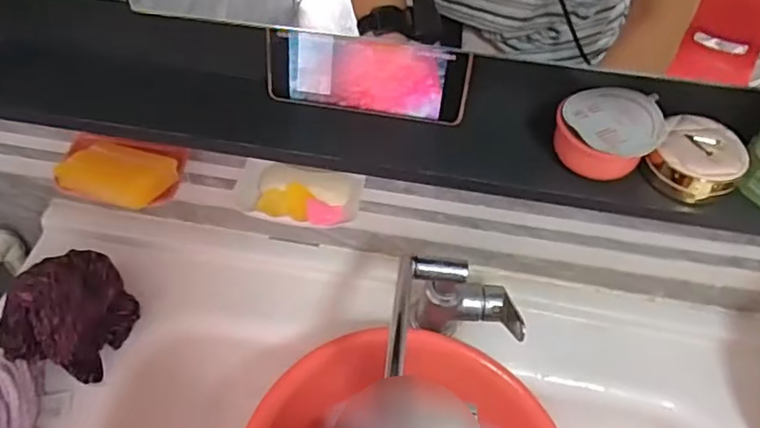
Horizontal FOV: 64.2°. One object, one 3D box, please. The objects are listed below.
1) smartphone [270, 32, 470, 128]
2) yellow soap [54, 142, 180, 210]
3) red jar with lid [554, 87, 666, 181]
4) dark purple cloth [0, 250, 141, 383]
[{"bbox_3d":[-0.011,-0.113,0.508,0.167,0.068,0.008,9,36,5],"label":"smartphone"},{"bbox_3d":[-0.278,-0.042,0.650,0.117,0.026,0.061,12,51,6],"label":"yellow soap"},{"bbox_3d":[0.181,-0.063,0.487,0.079,0.044,0.067,-8,52,-10],"label":"red jar with lid"},{"bbox_3d":[-0.354,0.107,0.687,0.127,0.081,0.136,11,51,5],"label":"dark purple cloth"}]

